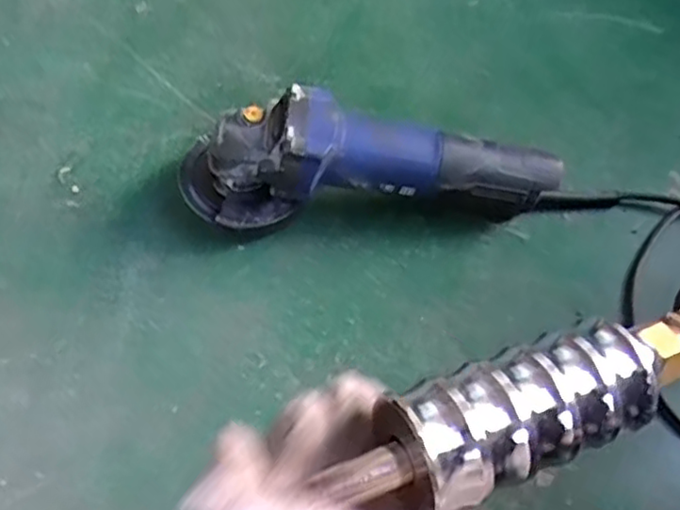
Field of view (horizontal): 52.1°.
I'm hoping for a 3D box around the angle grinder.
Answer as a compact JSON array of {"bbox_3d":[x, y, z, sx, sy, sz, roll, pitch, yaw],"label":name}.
[{"bbox_3d":[0.024,-0.067,0.540,0.295,0.103,0.083,0,59,-2],"label":"angle grinder"}]

